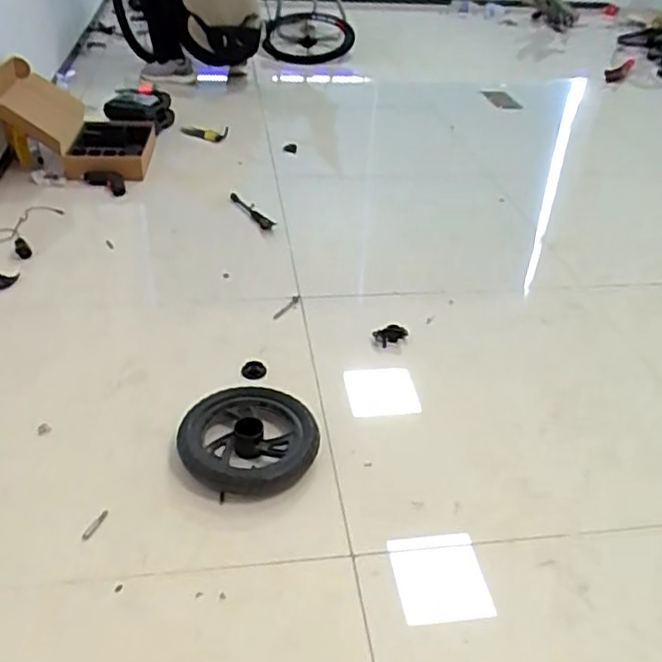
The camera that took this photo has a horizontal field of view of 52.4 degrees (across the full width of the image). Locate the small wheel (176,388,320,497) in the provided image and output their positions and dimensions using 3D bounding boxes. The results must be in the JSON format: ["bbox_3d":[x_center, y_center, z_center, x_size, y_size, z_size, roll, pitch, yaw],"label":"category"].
[{"bbox_3d":[-0.152,0.210,1.290,0.233,0.090,0.255,2,36,-2],"label":"small wheel"}]

